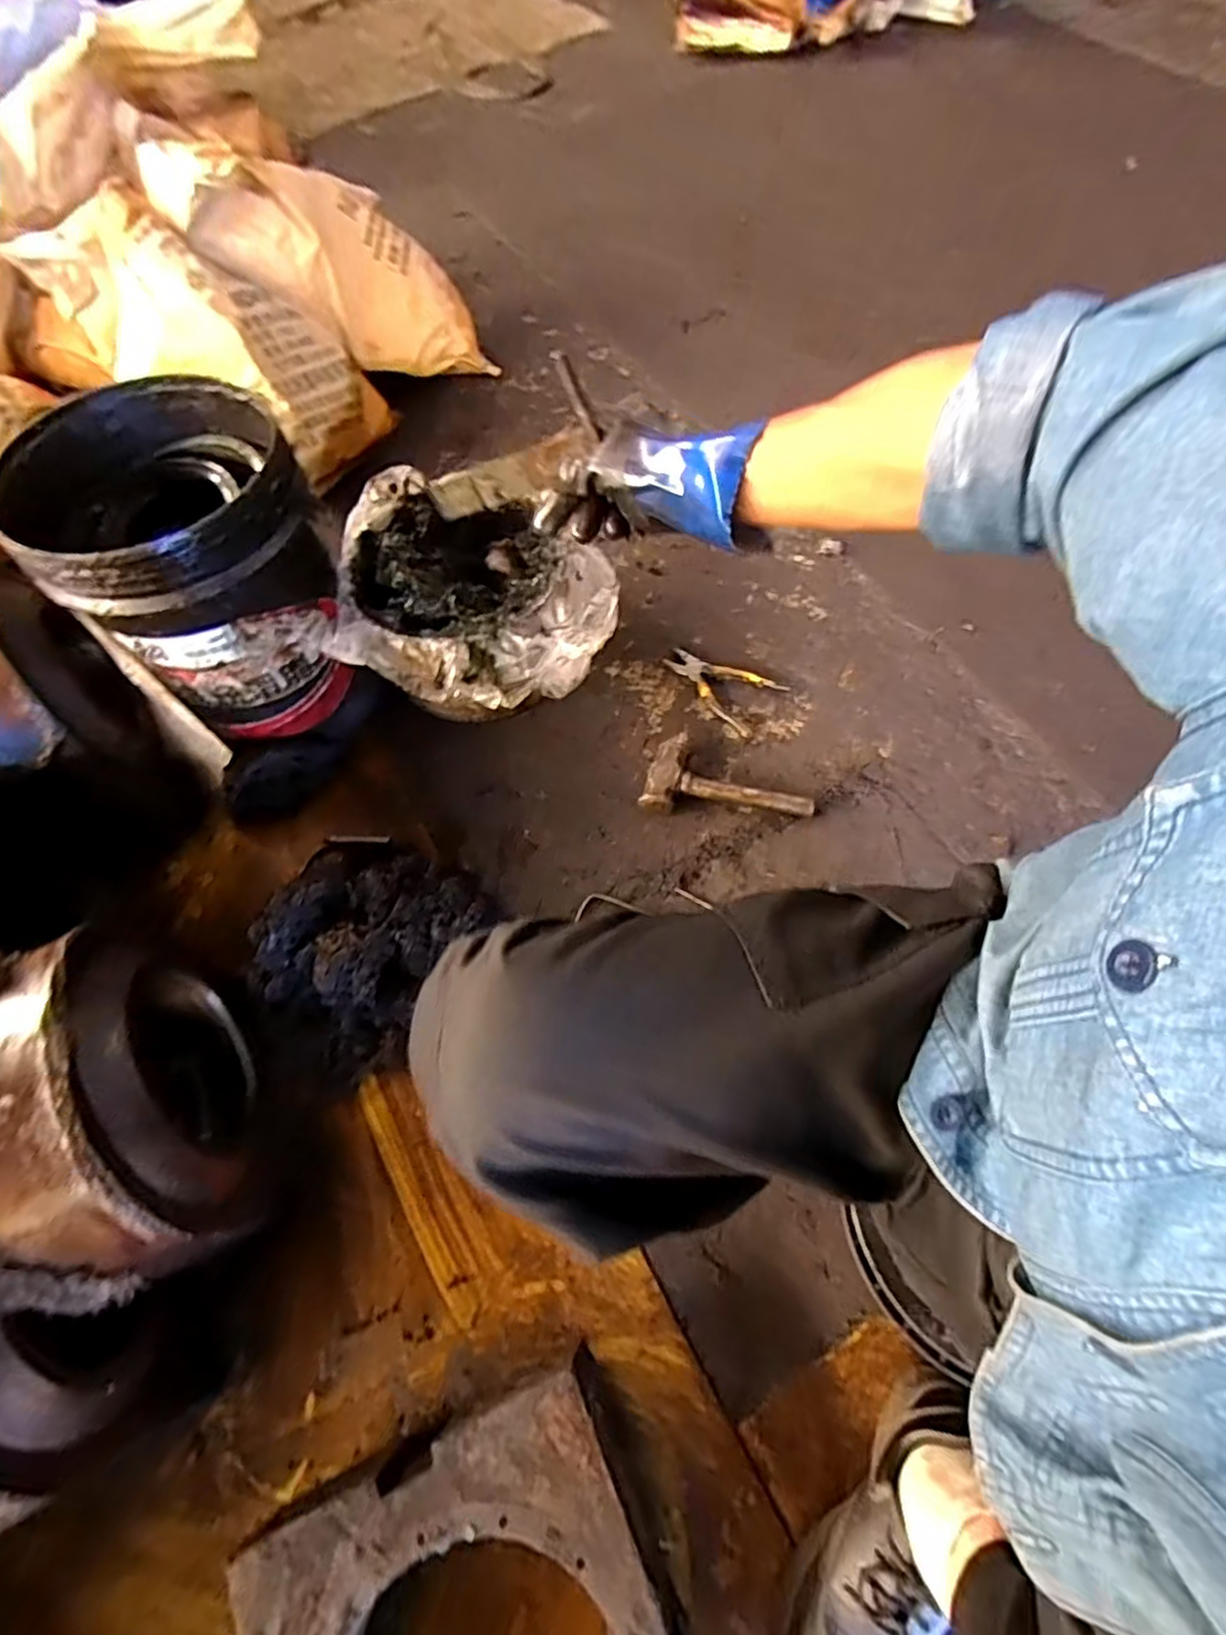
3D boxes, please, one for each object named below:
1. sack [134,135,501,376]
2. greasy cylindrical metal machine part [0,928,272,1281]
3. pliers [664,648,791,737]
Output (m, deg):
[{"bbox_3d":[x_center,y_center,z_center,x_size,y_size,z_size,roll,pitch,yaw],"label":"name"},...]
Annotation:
[{"bbox_3d":[-0.480,-0.979,1.199,0.564,0.235,0.148,-2,53,-45],"label":"sack"},{"bbox_3d":[-0.421,0.249,0.581,0.121,0.221,0.262,-26,64,-10],"label":"greasy cylindrical metal machine part"},{"bbox_3d":[0.158,-0.204,1.000,0.170,0.017,0.108,36,69,18],"label":"pliers"}]

